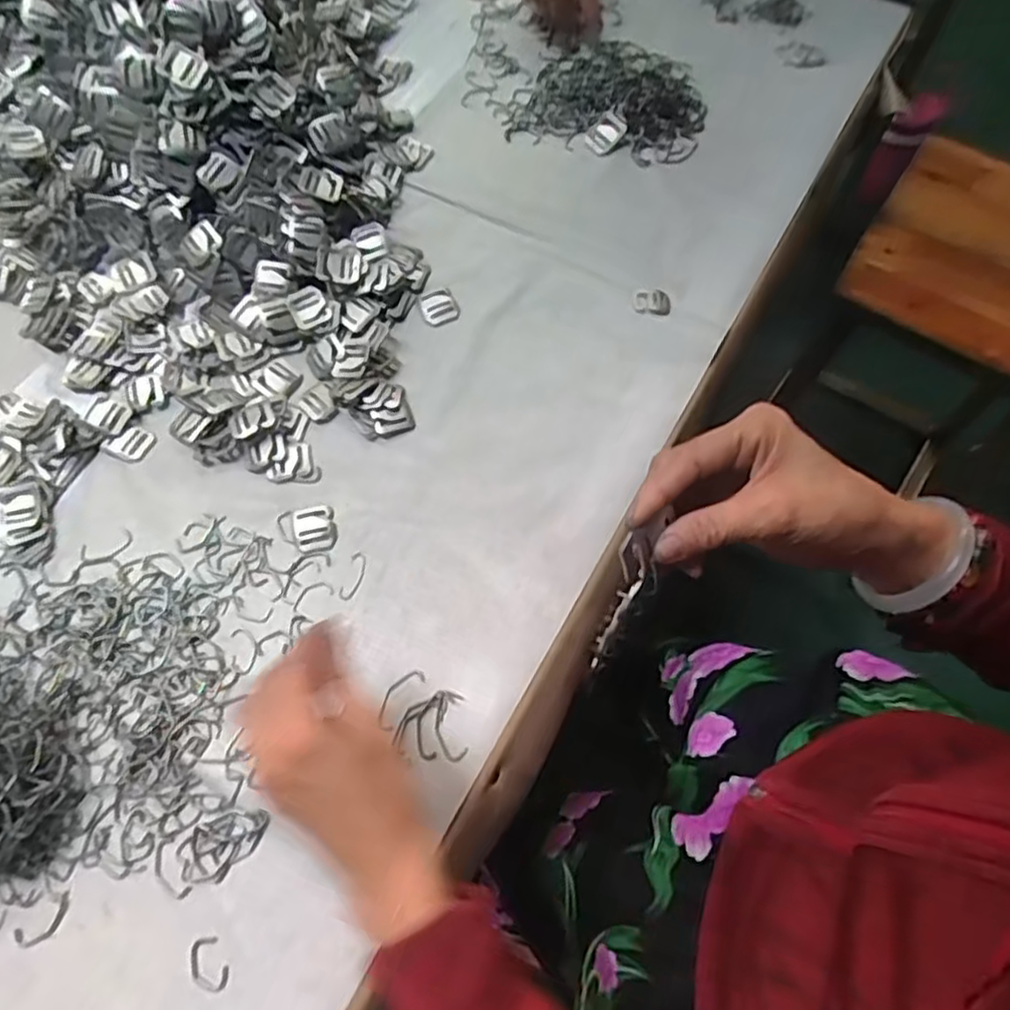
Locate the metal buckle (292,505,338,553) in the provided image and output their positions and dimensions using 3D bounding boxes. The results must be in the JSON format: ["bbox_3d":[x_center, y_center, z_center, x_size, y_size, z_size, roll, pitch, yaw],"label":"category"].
[{"bbox_3d":[-0.141,0.017,0.511,0.031,0.004,0.036,-12,67,-3],"label":"metal buckle"}]

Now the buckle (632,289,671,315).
[{"bbox_3d":[0.122,-0.167,0.569,0.031,0.007,0.020,6,68,5],"label":"buckle"}]

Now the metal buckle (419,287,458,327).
[{"bbox_3d":[-0.056,-0.168,0.580,0.028,0.004,0.036,-20,68,-6],"label":"metal buckle"}]

